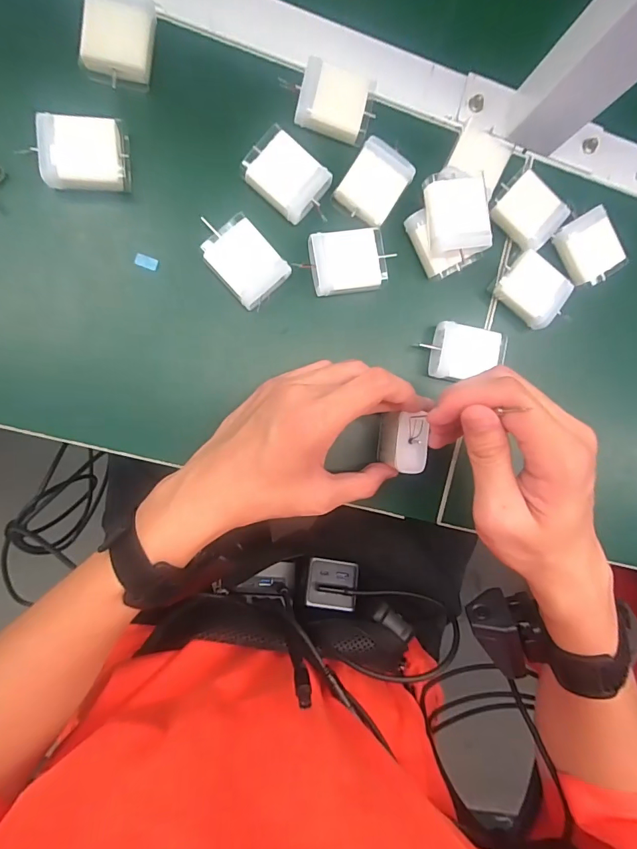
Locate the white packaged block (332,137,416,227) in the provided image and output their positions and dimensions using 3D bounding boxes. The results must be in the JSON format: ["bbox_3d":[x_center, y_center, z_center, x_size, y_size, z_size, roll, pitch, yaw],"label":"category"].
[{"bbox_3d":[0.040,-0.173,0.303,0.041,0.012,0.053,31,89,-9],"label":"white packaged block"}]

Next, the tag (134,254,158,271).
[{"bbox_3d":[-0.119,-0.112,0.291,0.015,0.004,0.008,18,91,-9],"label":"tag"}]

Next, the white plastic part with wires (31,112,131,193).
[{"bbox_3d":[-0.152,-0.175,0.276,0.048,0.020,0.042,-4,94,-8],"label":"white plastic part with wires"}]

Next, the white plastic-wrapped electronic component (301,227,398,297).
[{"bbox_3d":[0.020,-0.116,0.304,0.054,0.018,0.042,-9,95,-7],"label":"white plastic-wrapped electronic component"}]

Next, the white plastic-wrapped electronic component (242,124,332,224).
[{"bbox_3d":[-0.020,-0.171,0.294,0.058,0.009,0.042,37,88,-9],"label":"white plastic-wrapped electronic component"}]

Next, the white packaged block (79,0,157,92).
[{"bbox_3d":[-0.130,-0.253,0.277,0.040,0.018,0.058,7,92,-8],"label":"white packaged block"}]

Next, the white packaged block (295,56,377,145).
[{"bbox_3d":[0.013,-0.227,0.295,0.050,0.009,0.045,13,92,-9],"label":"white packaged block"}]

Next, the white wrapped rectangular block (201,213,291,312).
[{"bbox_3d":[-0.053,-0.113,0.294,0.057,0.017,0.041,45,87,-8],"label":"white wrapped rectangular block"}]

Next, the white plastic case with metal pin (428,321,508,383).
[{"bbox_3d":[0.113,-0.053,0.321,0.054,0.021,0.041,6,93,-8],"label":"white plastic case with metal pin"}]

